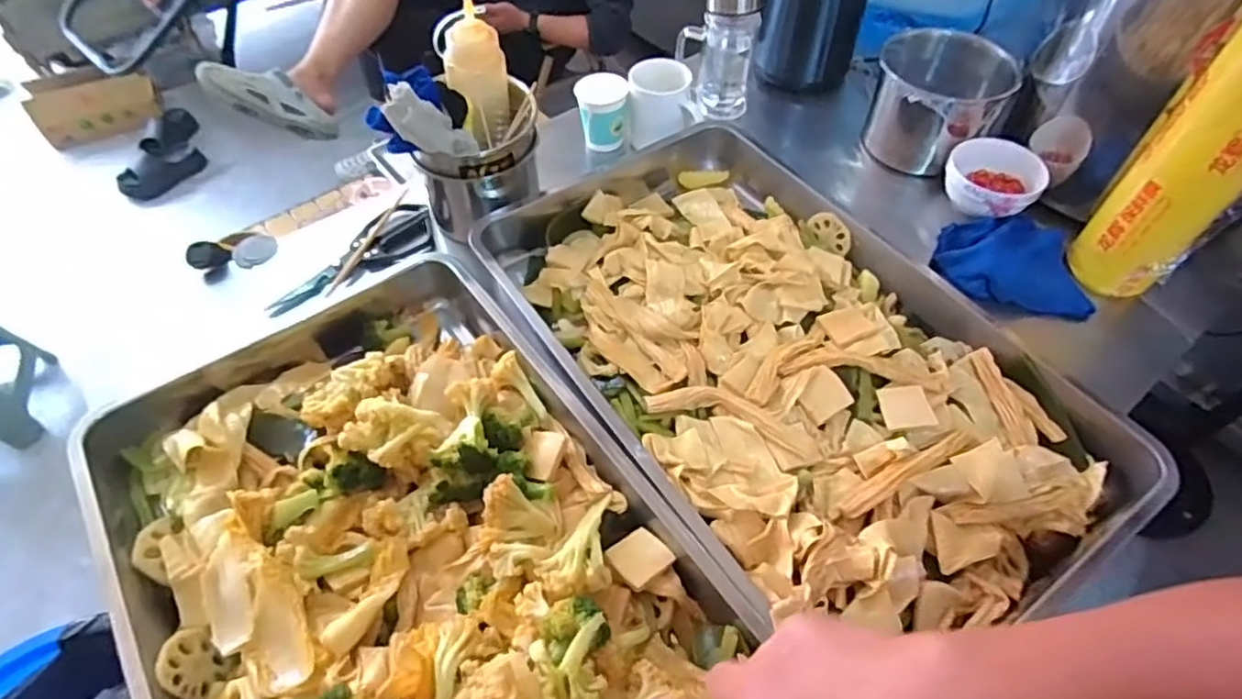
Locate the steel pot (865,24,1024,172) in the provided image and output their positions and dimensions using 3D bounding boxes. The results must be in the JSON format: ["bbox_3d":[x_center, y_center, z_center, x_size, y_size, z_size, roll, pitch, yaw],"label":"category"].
[{"bbox_3d":[0.432,-0.338,0.905,0.172,0.143,0.134,27,59,17],"label":"steel pot"}]

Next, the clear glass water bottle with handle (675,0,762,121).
[{"bbox_3d":[0.137,-0.424,0.939,0.113,0.188,0.068,6,55,4],"label":"clear glass water bottle with handle"}]

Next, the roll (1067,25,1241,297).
[{"bbox_3d":[0.596,-0.188,0.674,0.081,0.313,0.104,-37,63,-24],"label":"roll"}]

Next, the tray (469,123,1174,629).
[{"bbox_3d":[0.160,-0.013,0.692,0.403,0.073,0.651,-30,60,-20],"label":"tray"}]

